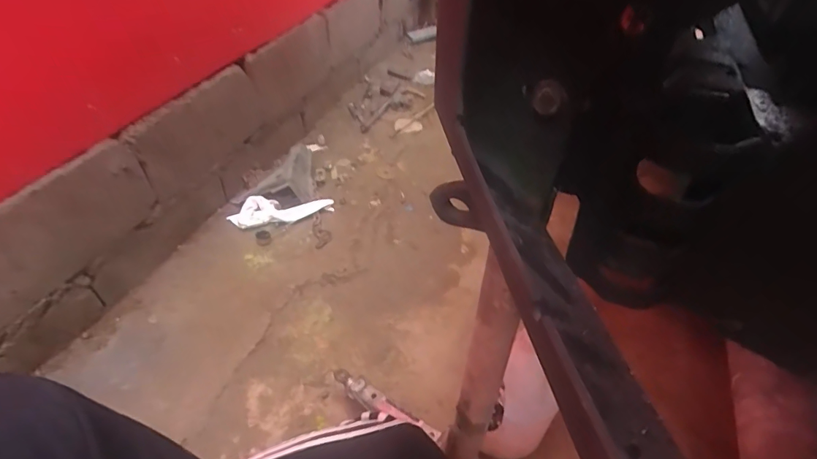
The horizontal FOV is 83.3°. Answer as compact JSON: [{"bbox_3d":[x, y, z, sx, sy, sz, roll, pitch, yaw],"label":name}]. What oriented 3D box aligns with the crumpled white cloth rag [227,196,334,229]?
[{"bbox_3d":[-0.352,-0.059,1.268,0.276,0.054,0.056,-7,44,-10],"label":"crumpled white cloth rag"}]

